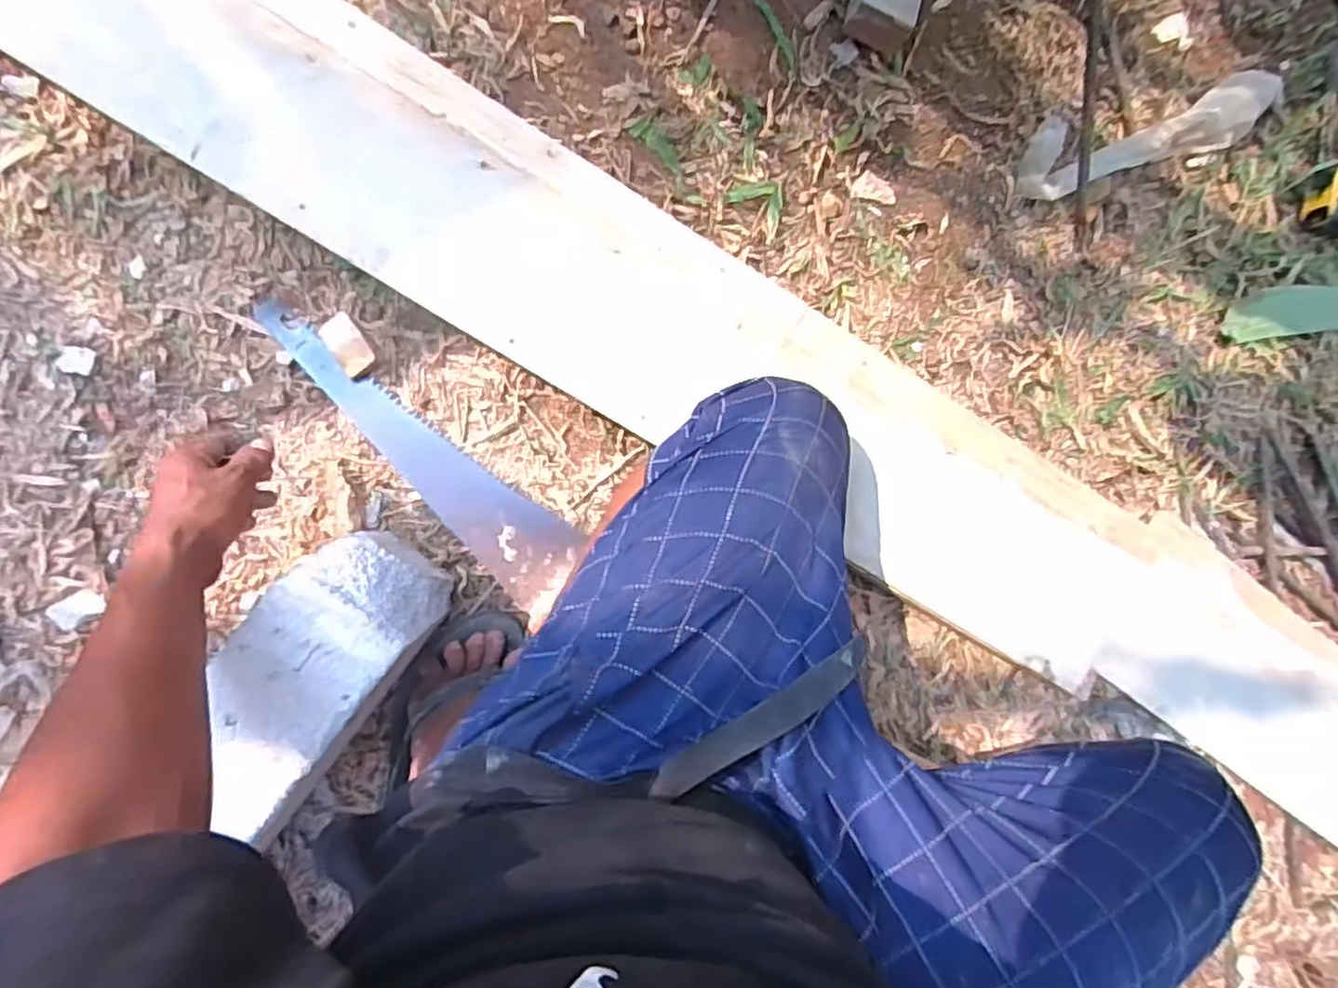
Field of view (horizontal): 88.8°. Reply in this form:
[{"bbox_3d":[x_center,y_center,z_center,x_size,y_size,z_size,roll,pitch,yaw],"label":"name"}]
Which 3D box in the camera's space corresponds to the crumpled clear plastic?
[{"bbox_3d":[0.579,-0.436,0.815,0.384,0.067,0.089,-20,93,-10],"label":"crumpled clear plastic"}]

